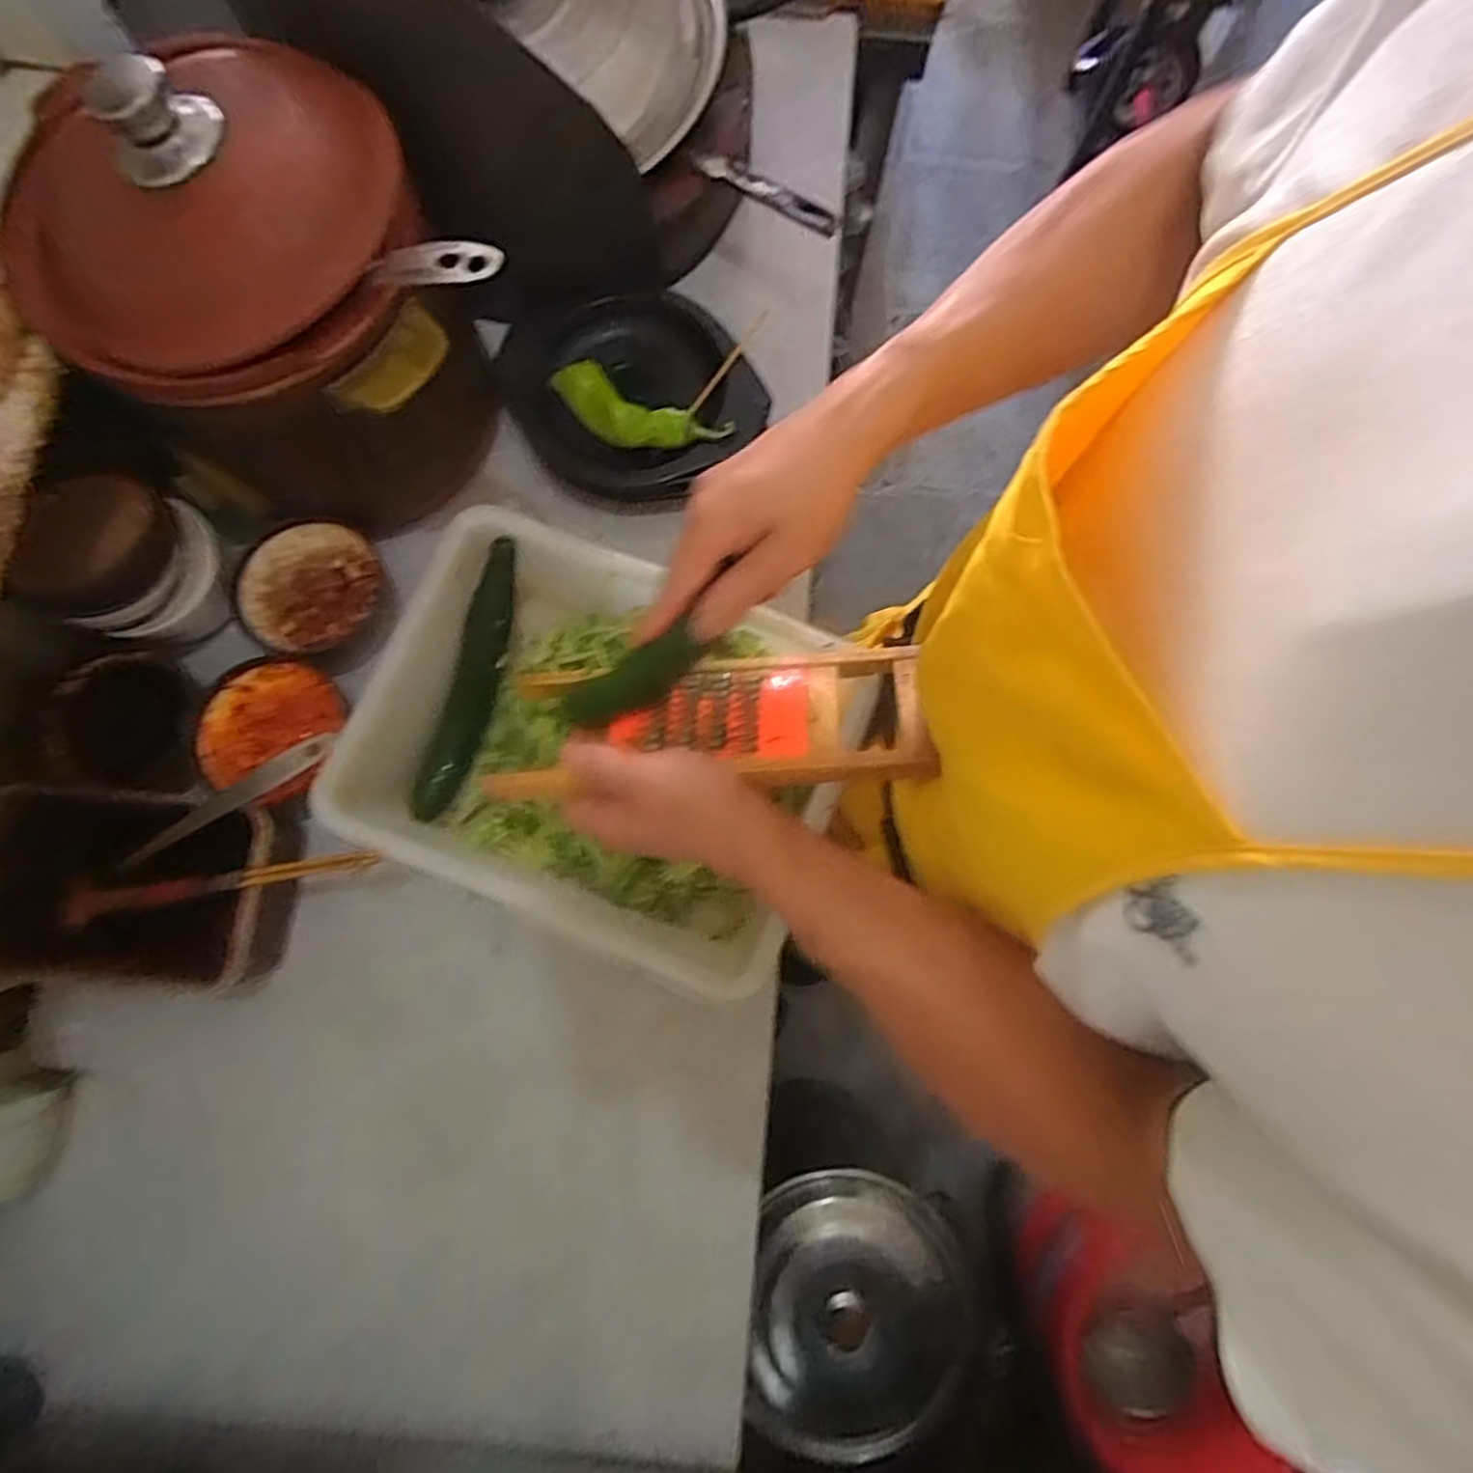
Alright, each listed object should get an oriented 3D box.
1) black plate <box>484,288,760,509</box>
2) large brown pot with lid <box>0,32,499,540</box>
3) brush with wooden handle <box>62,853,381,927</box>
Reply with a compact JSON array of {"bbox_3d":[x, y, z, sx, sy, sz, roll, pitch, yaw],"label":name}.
[{"bbox_3d":[-0.088,-0.289,0.647,0.196,0.037,0.180,0,79,-1],"label":"black plate"},{"bbox_3d":[-0.306,-0.285,0.502,0.203,0.256,0.196,0,79,-1],"label":"large brown pot with lid"},{"bbox_3d":[-0.334,0.094,0.494,0.201,0.025,0.019,-10,80,-3],"label":"brush with wooden handle"}]

